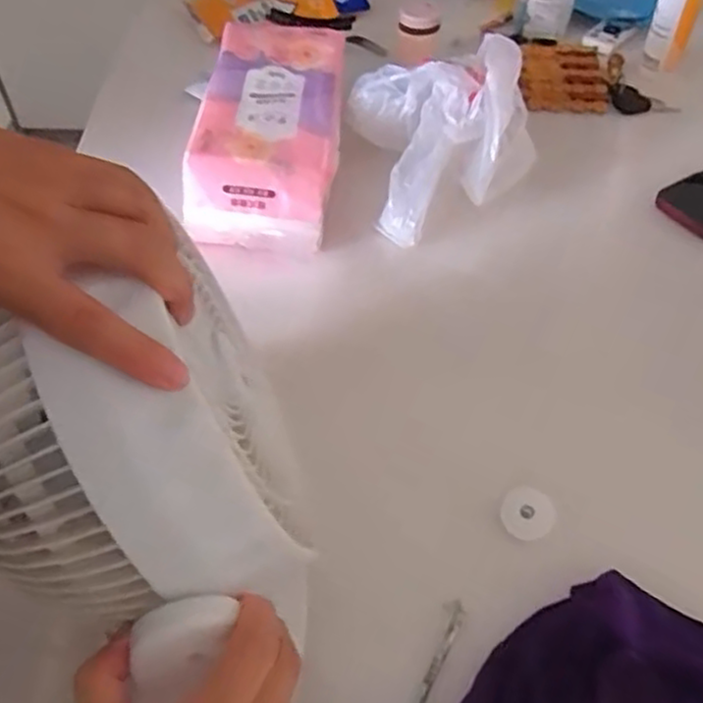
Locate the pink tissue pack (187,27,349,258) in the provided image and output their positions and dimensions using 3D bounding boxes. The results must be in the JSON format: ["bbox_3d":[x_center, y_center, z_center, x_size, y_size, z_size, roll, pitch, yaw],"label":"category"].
[{"bbox_3d":[-0.081,-0.216,0.722,0.140,0.090,0.277,2,49,2],"label":"pink tissue pack"}]

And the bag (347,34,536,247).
[{"bbox_3d":[0.091,-0.227,0.704,0.169,0.112,0.206,-8,49,-6],"label":"bag"}]

